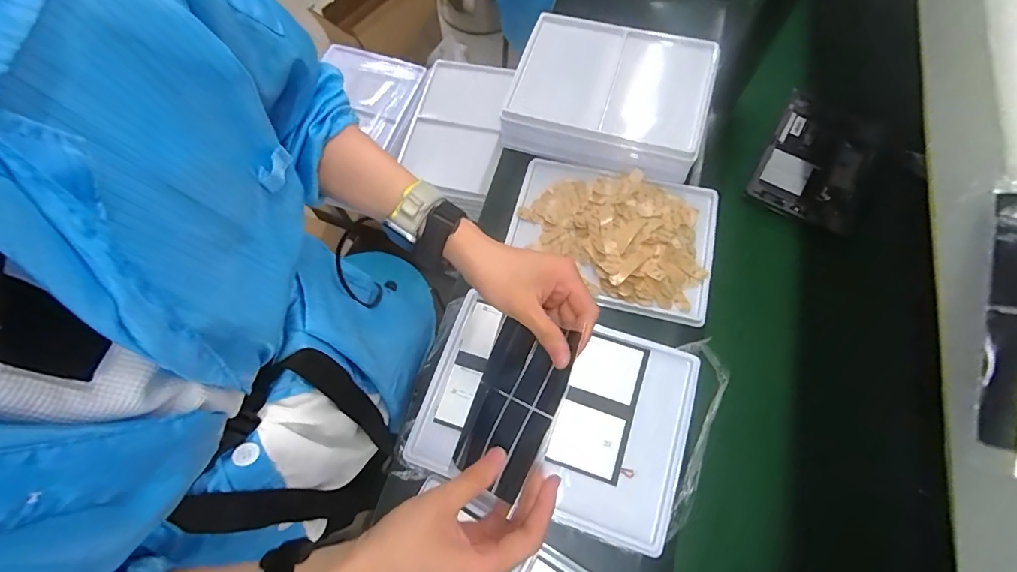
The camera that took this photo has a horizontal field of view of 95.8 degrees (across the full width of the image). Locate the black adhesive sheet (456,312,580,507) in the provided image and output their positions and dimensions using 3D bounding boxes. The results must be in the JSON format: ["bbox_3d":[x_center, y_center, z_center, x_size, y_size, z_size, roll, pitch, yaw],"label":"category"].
[{"bbox_3d":[0.002,0.099,0.384,0.079,0.011,0.127,15,75,38],"label":"black adhesive sheet"}]

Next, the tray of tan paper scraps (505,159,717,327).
[{"bbox_3d":[0.164,-0.085,0.741,0.318,0.035,0.230,14,69,8],"label":"tray of tan paper scraps"}]

